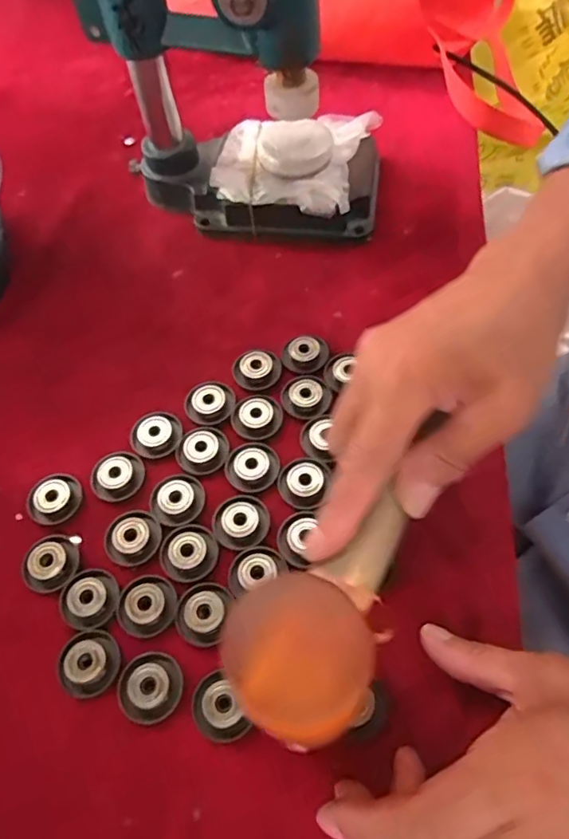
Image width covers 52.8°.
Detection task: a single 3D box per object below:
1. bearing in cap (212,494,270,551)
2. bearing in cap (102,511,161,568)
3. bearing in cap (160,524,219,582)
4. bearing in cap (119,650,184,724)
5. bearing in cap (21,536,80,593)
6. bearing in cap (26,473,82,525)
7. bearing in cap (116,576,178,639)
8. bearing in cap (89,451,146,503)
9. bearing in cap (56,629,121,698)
[{"bbox_3d":[-0.026,0.060,0.340,0.033,0.006,0.033,-16,60,-6],"label":"bearing in cap"},{"bbox_3d":[-0.090,0.069,0.339,0.032,0.007,0.033,-25,61,-11],"label":"bearing in cap"},{"bbox_3d":[-0.055,0.077,0.332,0.032,0.006,0.033,-2,59,3],"label":"bearing in cap"},{"bbox_3d":[-0.070,0.138,0.297,0.032,0.005,0.033,-2,59,3],"label":"bearing in cap"},{"bbox_3d":[-0.137,0.084,0.335,0.031,0.007,0.034,-26,61,-12],"label":"bearing in cap"},{"bbox_3d":[-0.144,0.049,0.356,0.033,0.007,0.035,-2,59,3],"label":"bearing in cap"},{"bbox_3d":[-0.077,0.103,0.319,0.033,0.006,0.032,-2,59,3],"label":"bearing in cap"},{"bbox_3d":[-0.105,0.035,0.360,0.033,0.006,0.032,-2,59,3],"label":"bearing in cap"},{"bbox_3d":[-0.105,0.128,0.304,0.033,0.008,0.033,-2,59,3],"label":"bearing in cap"}]

